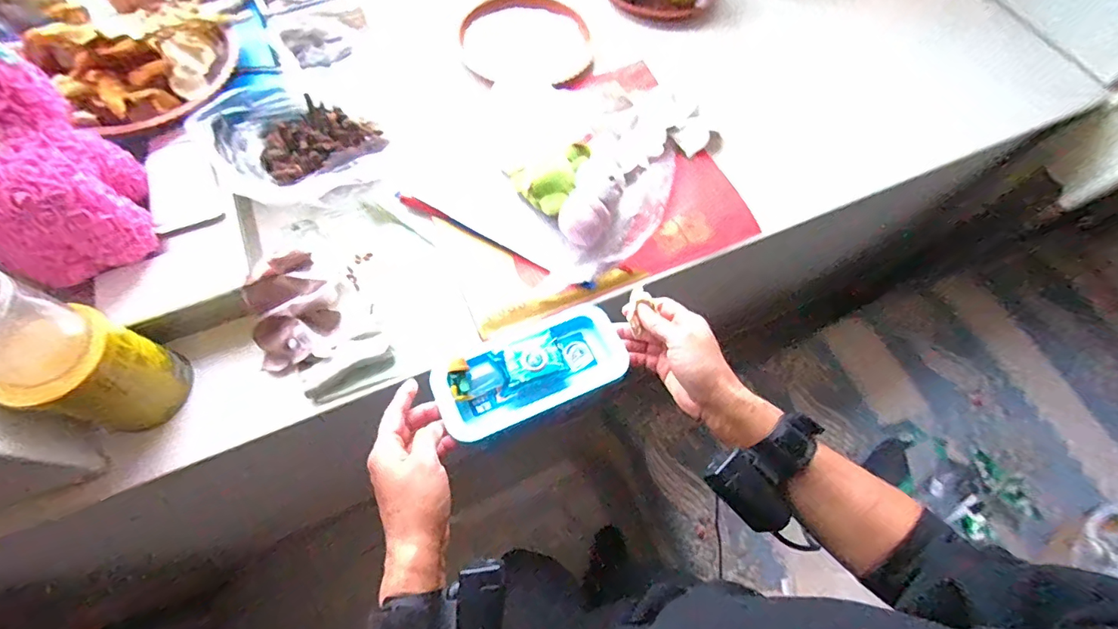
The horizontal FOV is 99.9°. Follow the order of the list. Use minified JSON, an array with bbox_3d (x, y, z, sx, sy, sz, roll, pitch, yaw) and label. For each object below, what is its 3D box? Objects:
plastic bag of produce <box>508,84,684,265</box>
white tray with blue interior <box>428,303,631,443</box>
[{"bbox_3d":[0.107,-0.230,0.687,0.333,0.071,0.204,-40,74,-18],"label":"plastic bag of produce"},{"bbox_3d":[-0.026,0.051,0.444,0.177,0.028,0.082,-21,69,-16],"label":"white tray with blue interior"}]

